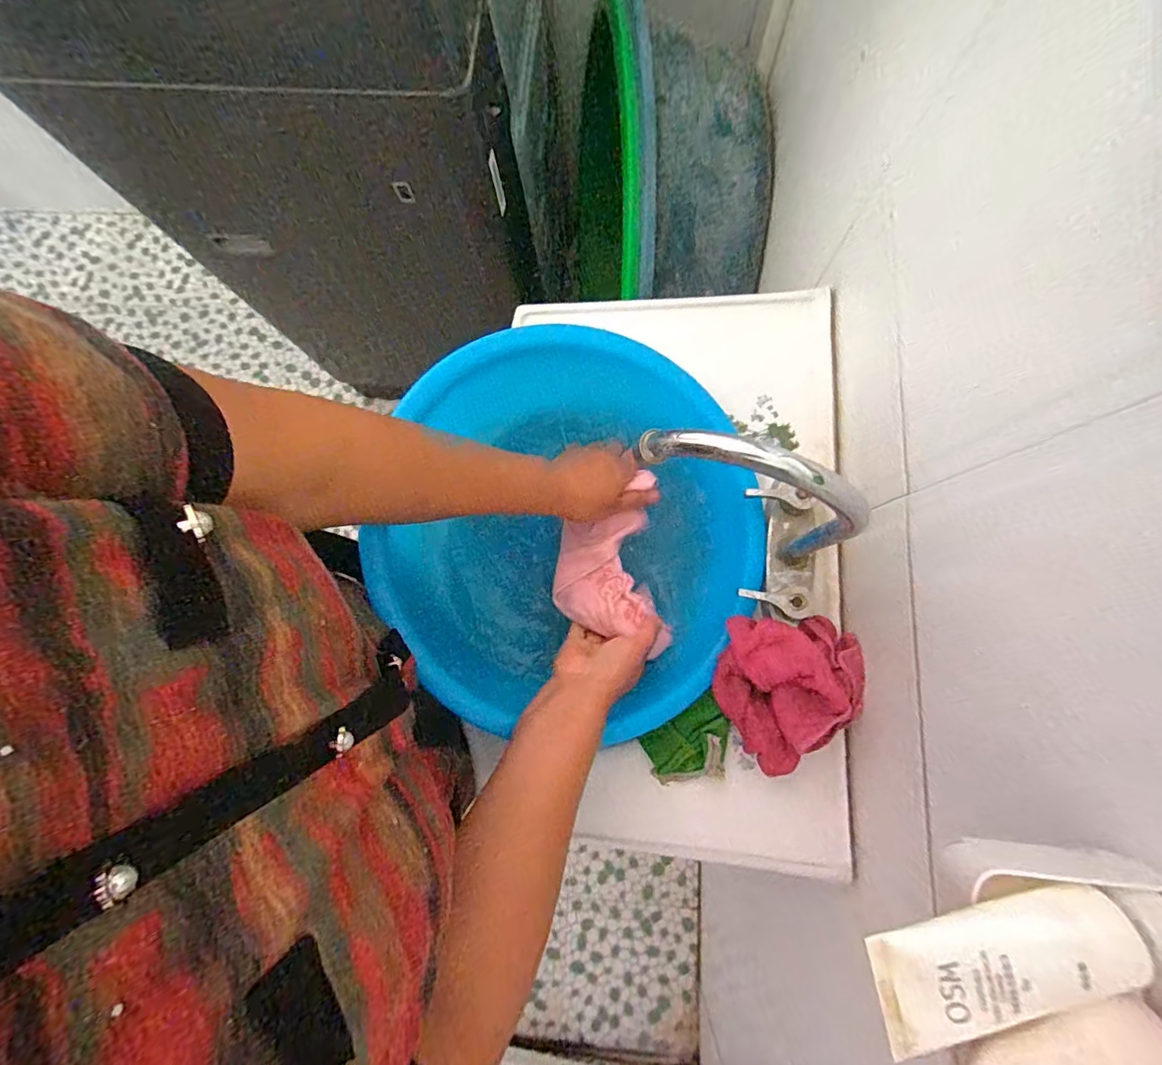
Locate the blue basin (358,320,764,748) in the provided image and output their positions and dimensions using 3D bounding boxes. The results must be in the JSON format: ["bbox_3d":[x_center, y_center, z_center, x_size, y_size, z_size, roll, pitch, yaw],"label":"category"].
[{"bbox_3d":[-0.002,0.005,0.492,0.305,0.158,0.354,-20,80,-1],"label":"blue basin"}]

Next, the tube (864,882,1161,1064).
[{"bbox_3d":[0.174,0.168,0.196,0.115,0.020,0.047,-16,80,0],"label":"tube"}]

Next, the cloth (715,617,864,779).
[{"bbox_3d":[0.186,0.145,0.445,0.122,0.055,0.141,9,81,5],"label":"cloth"}]

